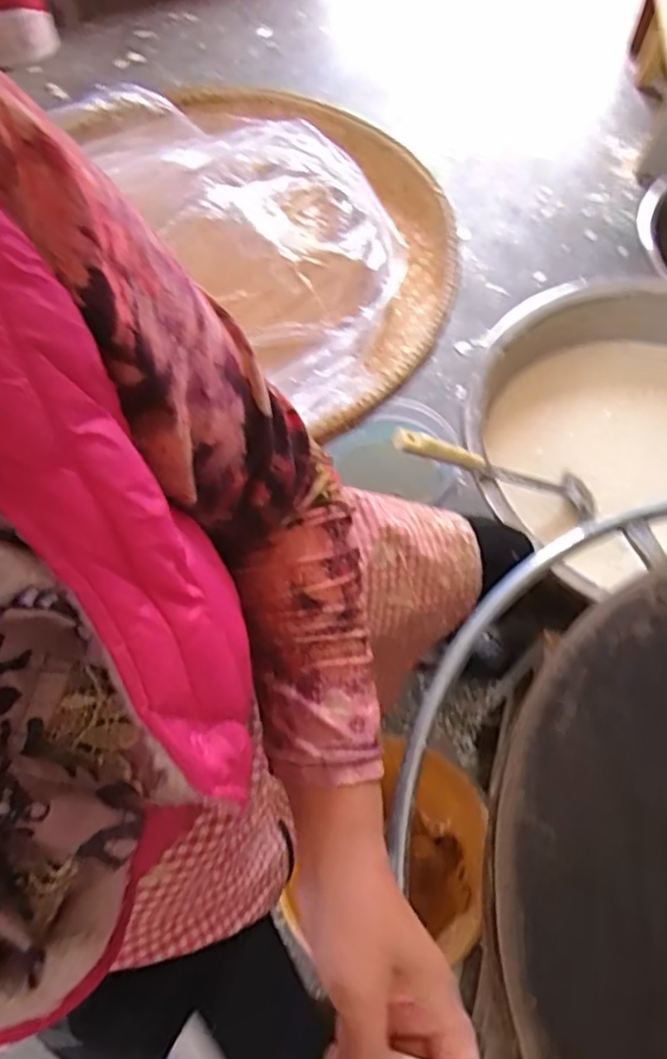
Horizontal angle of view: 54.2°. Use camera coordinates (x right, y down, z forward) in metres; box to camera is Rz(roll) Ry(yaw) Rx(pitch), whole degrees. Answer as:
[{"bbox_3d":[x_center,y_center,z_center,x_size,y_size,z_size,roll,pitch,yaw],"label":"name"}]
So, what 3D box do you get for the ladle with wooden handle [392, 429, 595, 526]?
[{"bbox_3d":[0.210,-0.069,0.809,0.320,0.031,0.066,14,56,-30],"label":"ladle with wooden handle"}]

